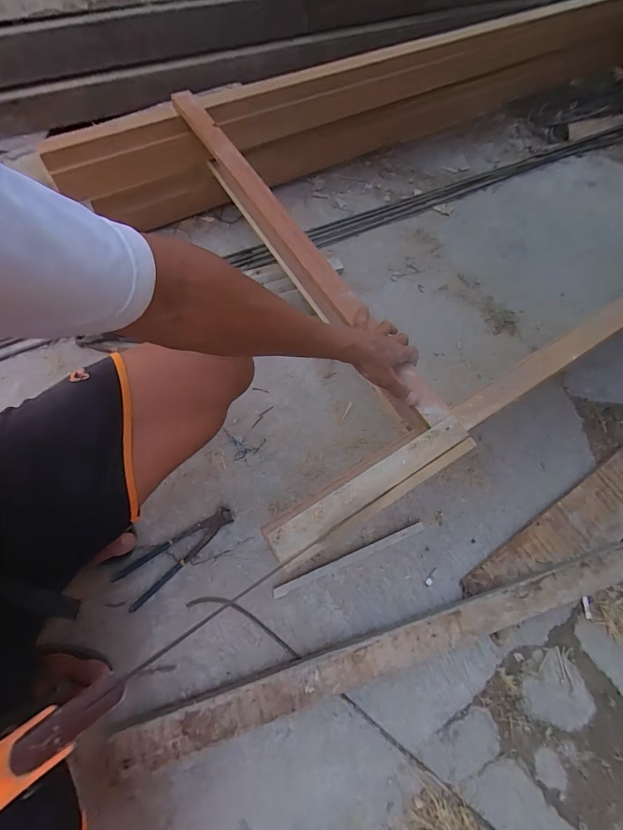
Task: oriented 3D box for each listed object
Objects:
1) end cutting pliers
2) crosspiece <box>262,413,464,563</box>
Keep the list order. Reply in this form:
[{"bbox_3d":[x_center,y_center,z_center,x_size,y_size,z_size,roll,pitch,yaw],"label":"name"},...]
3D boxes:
[{"bbox_3d":[-0.242,0.241,0.685,0.216,0.016,0.068,-39,73,-18],"label":"end cutting pliers"},{"bbox_3d":[0.075,0.087,0.496,0.292,0.024,0.050,-29,70,-15],"label":"crosspiece"}]

